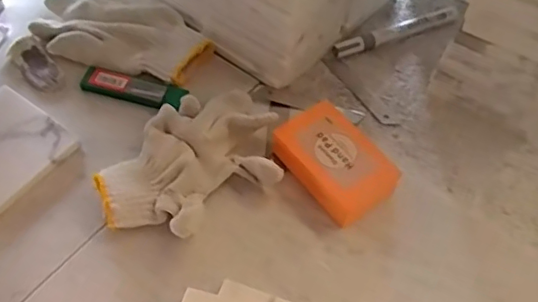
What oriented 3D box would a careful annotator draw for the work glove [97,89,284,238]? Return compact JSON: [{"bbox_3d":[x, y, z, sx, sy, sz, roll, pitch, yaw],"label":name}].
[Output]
[{"bbox_3d":[-0.062,0.009,0.462,0.157,0.032,0.112,-33,62,-21],"label":"work glove"}]

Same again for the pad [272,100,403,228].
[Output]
[{"bbox_3d":[0.054,0.010,0.464,0.067,0.036,0.093,-35,63,-22],"label":"pad"}]

